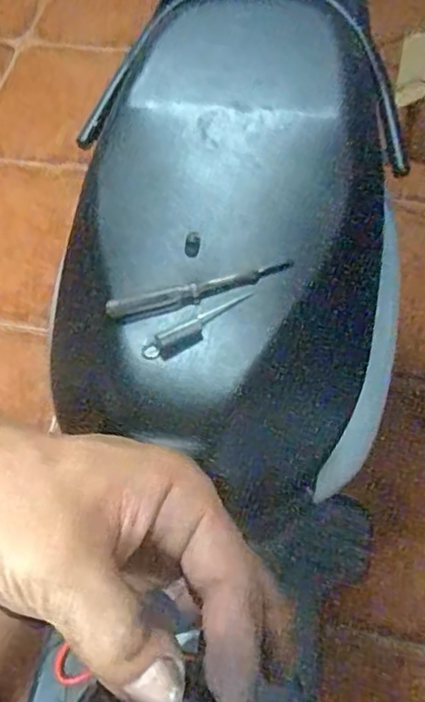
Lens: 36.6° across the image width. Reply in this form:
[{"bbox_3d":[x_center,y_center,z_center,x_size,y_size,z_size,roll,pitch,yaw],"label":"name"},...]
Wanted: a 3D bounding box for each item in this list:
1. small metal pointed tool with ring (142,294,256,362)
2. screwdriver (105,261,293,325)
[{"bbox_3d":[-0.013,-0.021,0.562,0.104,0.007,0.025,-30,80,-7],"label":"small metal pointed tool with ring"},{"bbox_3d":[-0.011,-0.055,0.575,0.167,0.011,0.025,-15,61,-5],"label":"screwdriver"}]

